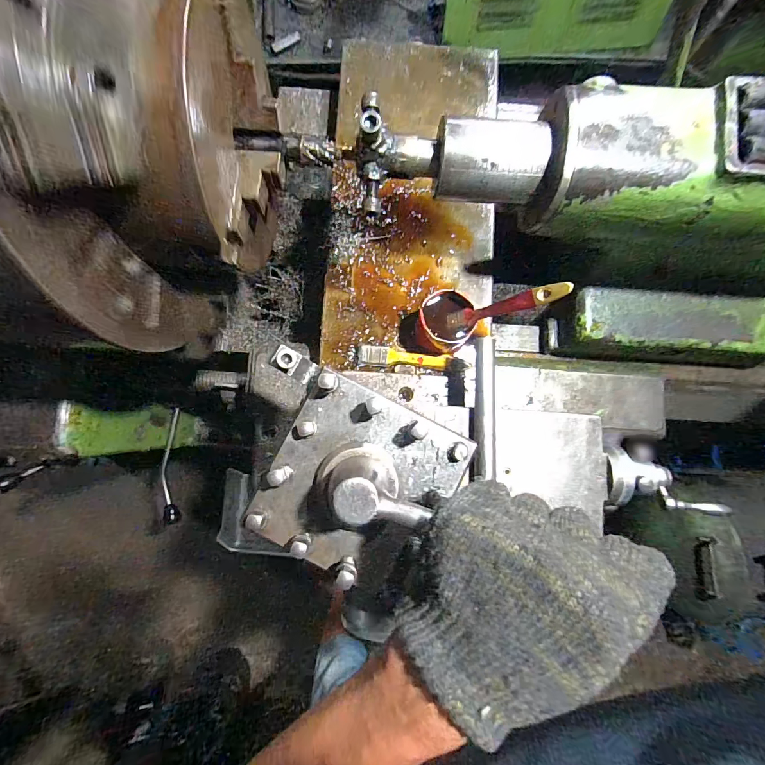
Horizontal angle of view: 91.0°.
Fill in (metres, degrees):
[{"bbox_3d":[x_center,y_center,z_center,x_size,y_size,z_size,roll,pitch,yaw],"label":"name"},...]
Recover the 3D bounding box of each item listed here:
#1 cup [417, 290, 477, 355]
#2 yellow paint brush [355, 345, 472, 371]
[{"bbox_3d":[0.071,-0.069,0.435,0.057,0.055,0.062,0,84,-1],"label":"cup"},{"bbox_3d":[0.038,-0.028,0.454,0.132,0.009,0.022,5,84,-1],"label":"yellow paint brush"}]

